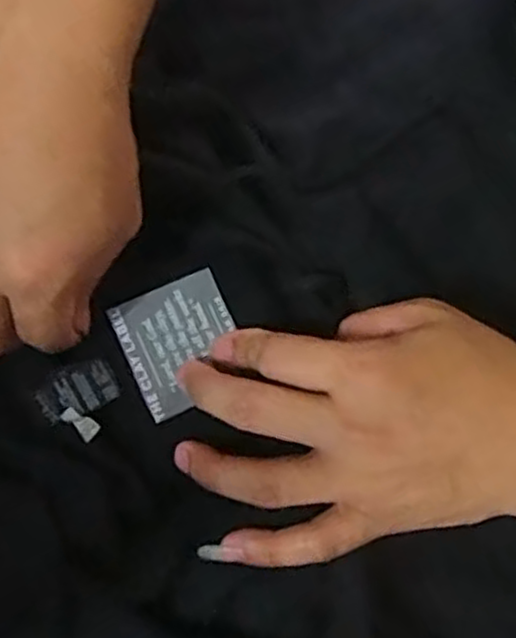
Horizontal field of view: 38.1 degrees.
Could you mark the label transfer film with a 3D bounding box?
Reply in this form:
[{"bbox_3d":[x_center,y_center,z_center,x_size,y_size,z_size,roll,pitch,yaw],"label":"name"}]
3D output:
[{"bbox_3d":[-0.034,0.010,0.341,0.051,0.005,0.055,-25,78,-5],"label":"label transfer film"}]

